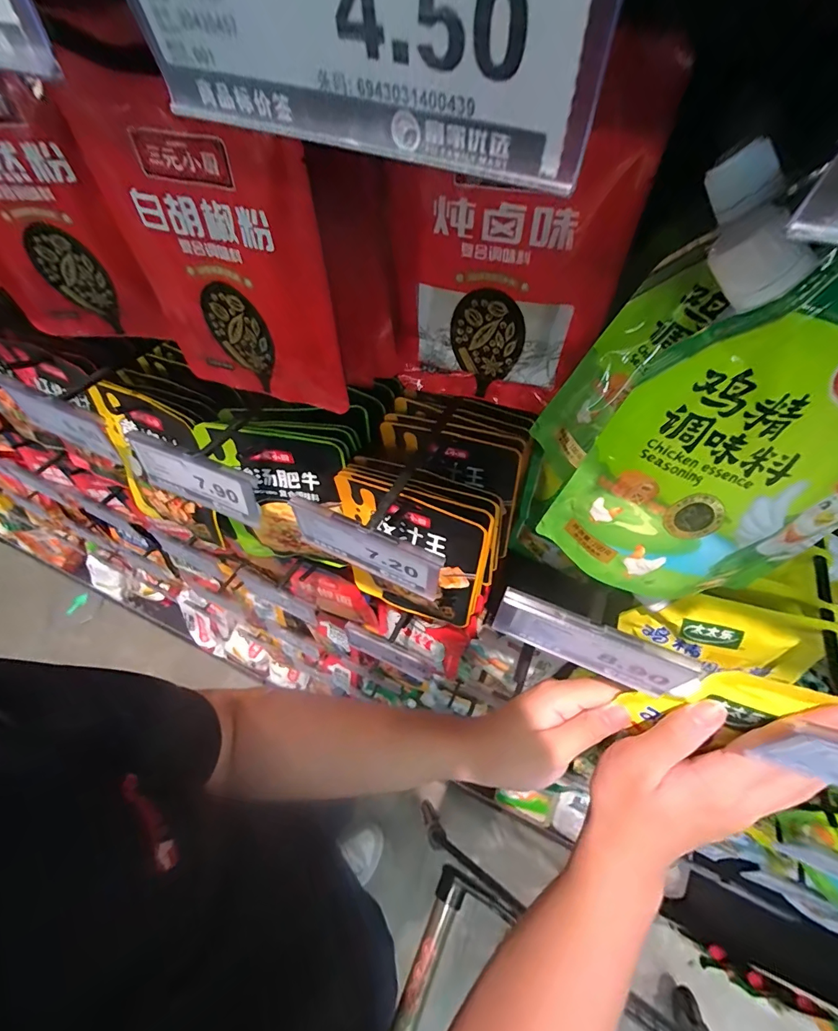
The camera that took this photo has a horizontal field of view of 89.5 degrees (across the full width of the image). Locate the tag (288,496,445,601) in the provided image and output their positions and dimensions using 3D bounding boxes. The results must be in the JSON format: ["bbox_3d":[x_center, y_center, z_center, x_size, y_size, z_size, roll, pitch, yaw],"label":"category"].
[{"bbox_3d":[-0.034,0.020,0.264,0.101,0.044,0.010,22,60,13],"label":"tag"}]

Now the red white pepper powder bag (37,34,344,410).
[{"bbox_3d":[-0.105,-0.128,0.225,0.125,0.150,0.022,18,59,11],"label":"red white pepper powder bag"}]

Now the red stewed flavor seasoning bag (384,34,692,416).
[{"bbox_3d":[0.042,-0.127,0.220,0.113,0.155,0.015,16,59,10],"label":"red stewed flavor seasoning bag"}]

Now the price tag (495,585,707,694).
[{"bbox_3d":[0.098,0.072,0.234,0.110,0.045,0.012,21,60,13],"label":"price tag"}]

